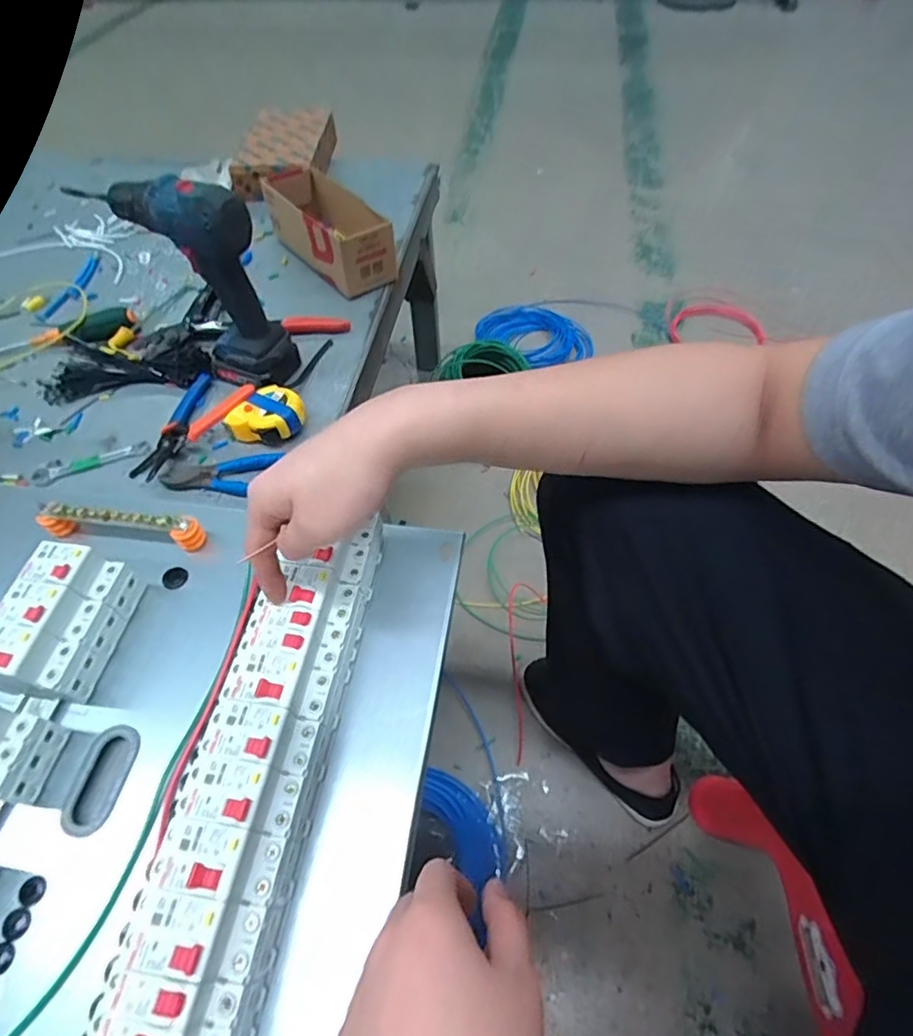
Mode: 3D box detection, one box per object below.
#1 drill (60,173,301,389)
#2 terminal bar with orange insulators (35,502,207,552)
[{"bbox_3d":[-0.283,-0.264,0.623,0.174,0.217,0.078,25,60,19],"label":"drill"},{"bbox_3d":[-0.321,0.007,0.530,0.159,0.046,0.024,8,56,7],"label":"terminal bar with orange insulators"}]

